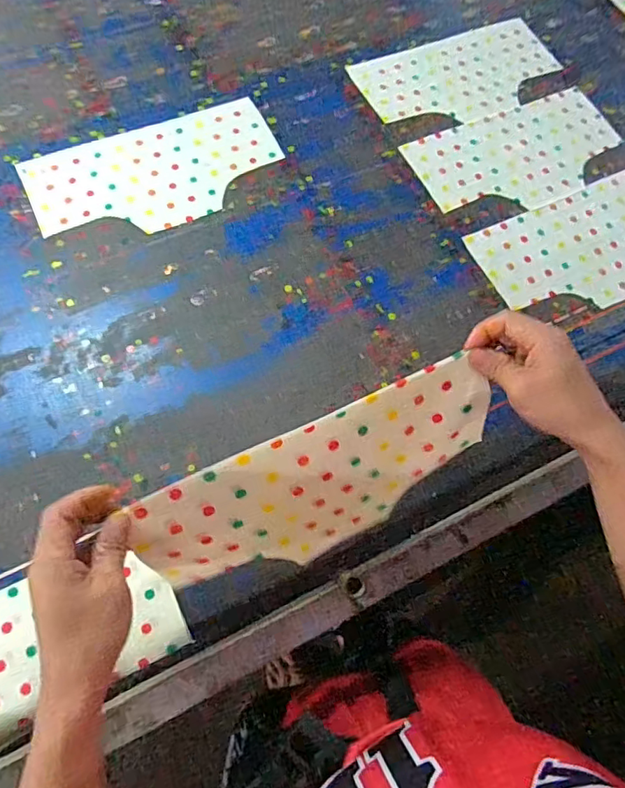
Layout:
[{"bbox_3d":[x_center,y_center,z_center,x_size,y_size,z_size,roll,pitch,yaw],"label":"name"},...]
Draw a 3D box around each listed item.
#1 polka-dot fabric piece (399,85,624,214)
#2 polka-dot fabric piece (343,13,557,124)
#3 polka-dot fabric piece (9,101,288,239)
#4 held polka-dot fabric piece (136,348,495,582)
[{"bbox_3d":[0.301,-0.342,0.737,0.311,0.004,0.164,-25,74,-15],"label":"polka-dot fabric piece"},{"bbox_3d":[0.234,-0.485,0.786,0.318,0.006,0.167,-27,74,-15],"label":"polka-dot fabric piece"},{"bbox_3d":[-0.199,-0.288,0.674,0.319,0.004,0.164,-24,72,-12],"label":"polka-dot fabric piece"},{"bbox_3d":[0.015,0.087,0.460,0.313,0.160,0.010,-25,41,-10],"label":"held polka-dot fabric piece"}]

